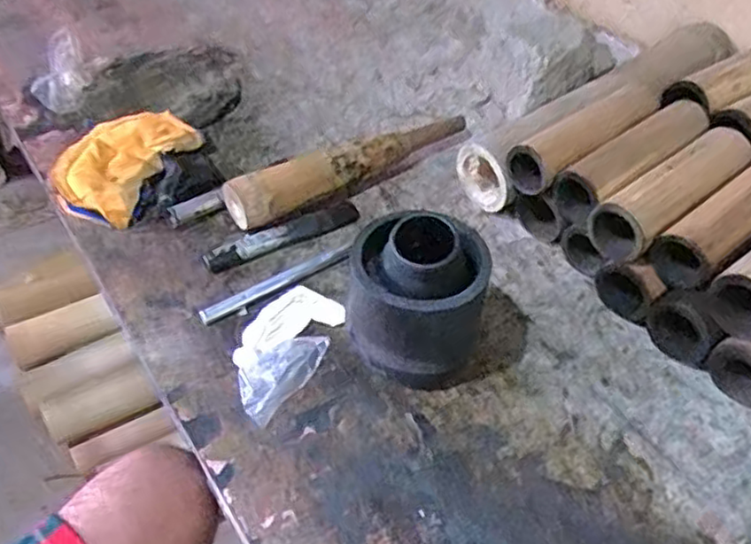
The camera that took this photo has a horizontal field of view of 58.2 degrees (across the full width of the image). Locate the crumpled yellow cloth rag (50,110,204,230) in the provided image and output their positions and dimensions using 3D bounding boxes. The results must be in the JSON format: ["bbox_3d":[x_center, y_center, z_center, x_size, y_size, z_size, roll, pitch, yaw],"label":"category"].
[{"bbox_3d":[-0.265,-0.113,0.708,0.121,0.033,0.157,22,49,17],"label":"crumpled yellow cloth rag"}]

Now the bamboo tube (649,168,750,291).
[{"bbox_3d":[0.316,-0.050,0.586,0.176,0.057,0.053,-27,54,-27],"label":"bamboo tube"}]

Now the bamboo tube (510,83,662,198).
[{"bbox_3d":[0.208,-0.131,0.659,0.175,0.053,0.051,-28,54,-27],"label":"bamboo tube"}]

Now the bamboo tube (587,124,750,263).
[{"bbox_3d":[0.272,-0.072,0.611,0.183,0.057,0.055,-30,55,-28],"label":"bamboo tube"}]

